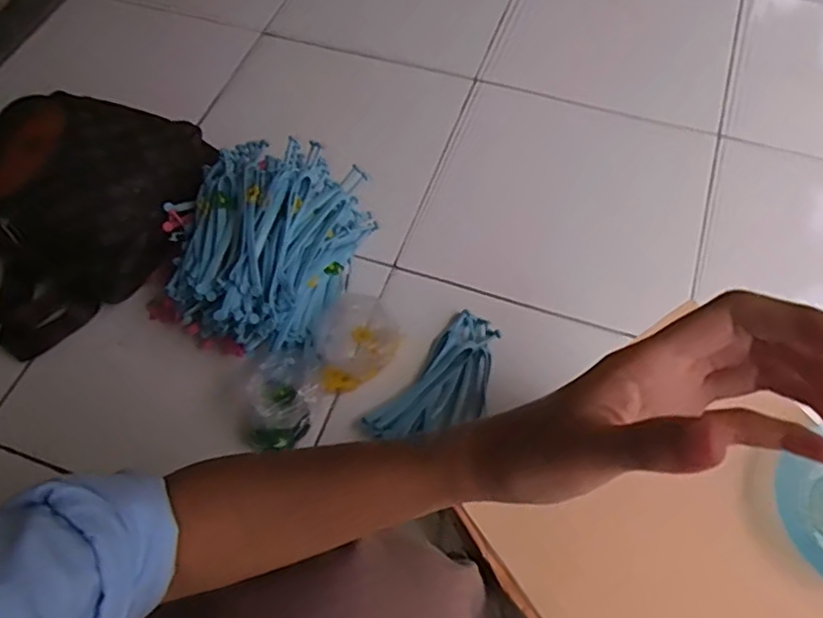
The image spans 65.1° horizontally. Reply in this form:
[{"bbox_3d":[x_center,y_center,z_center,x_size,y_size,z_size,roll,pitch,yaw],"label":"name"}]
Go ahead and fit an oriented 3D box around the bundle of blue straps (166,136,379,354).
[{"bbox_3d":[-0.191,-0.090,0.812,0.227,0.133,0.251,23,63,14],"label":"bundle of blue straps"}]

